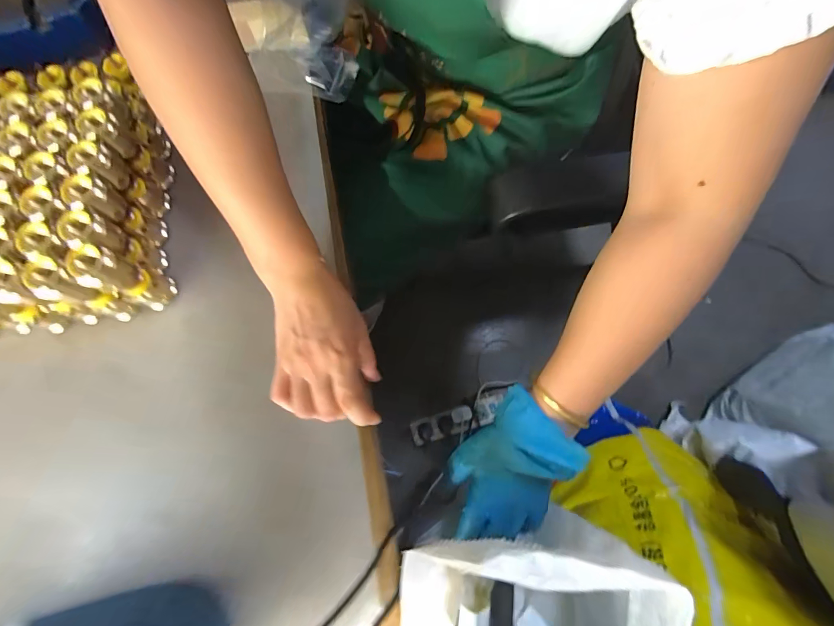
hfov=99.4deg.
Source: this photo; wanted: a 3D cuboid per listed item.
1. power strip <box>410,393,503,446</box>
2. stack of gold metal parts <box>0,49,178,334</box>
[{"bbox_3d":[0.098,0.249,0.823,0.223,0.044,0.066,-19,76,-3],"label":"power strip"},{"bbox_3d":[-0.399,-0.103,0.325,0.298,0.094,0.243,-10,76,-1],"label":"stack of gold metal parts"}]

